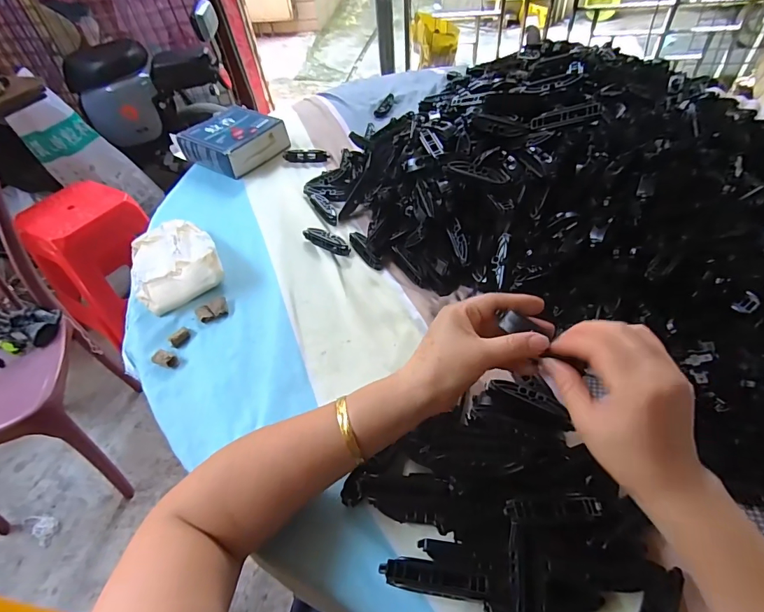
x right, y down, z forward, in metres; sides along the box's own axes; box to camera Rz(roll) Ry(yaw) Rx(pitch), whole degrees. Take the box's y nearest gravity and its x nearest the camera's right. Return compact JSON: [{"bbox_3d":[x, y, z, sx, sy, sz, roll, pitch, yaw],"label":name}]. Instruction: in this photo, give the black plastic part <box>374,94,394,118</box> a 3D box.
[{"bbox_3d":[0.004,-0.418,0.872,0.024,0.009,0.074,21,68,22],"label":"black plastic part"}]

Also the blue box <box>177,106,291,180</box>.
[{"bbox_3d":[-0.267,-0.301,0.755,0.155,0.045,0.143,27,56,25],"label":"blue box"}]

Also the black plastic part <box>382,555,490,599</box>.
[{"bbox_3d":[0.037,0.198,0.304,0.075,0.018,0.020,6,50,10],"label":"black plastic part"}]

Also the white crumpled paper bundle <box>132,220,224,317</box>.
[{"bbox_3d":[-0.277,-0.065,0.547,0.109,0.040,0.150,-24,51,-16],"label":"white crumpled paper bundle"}]

